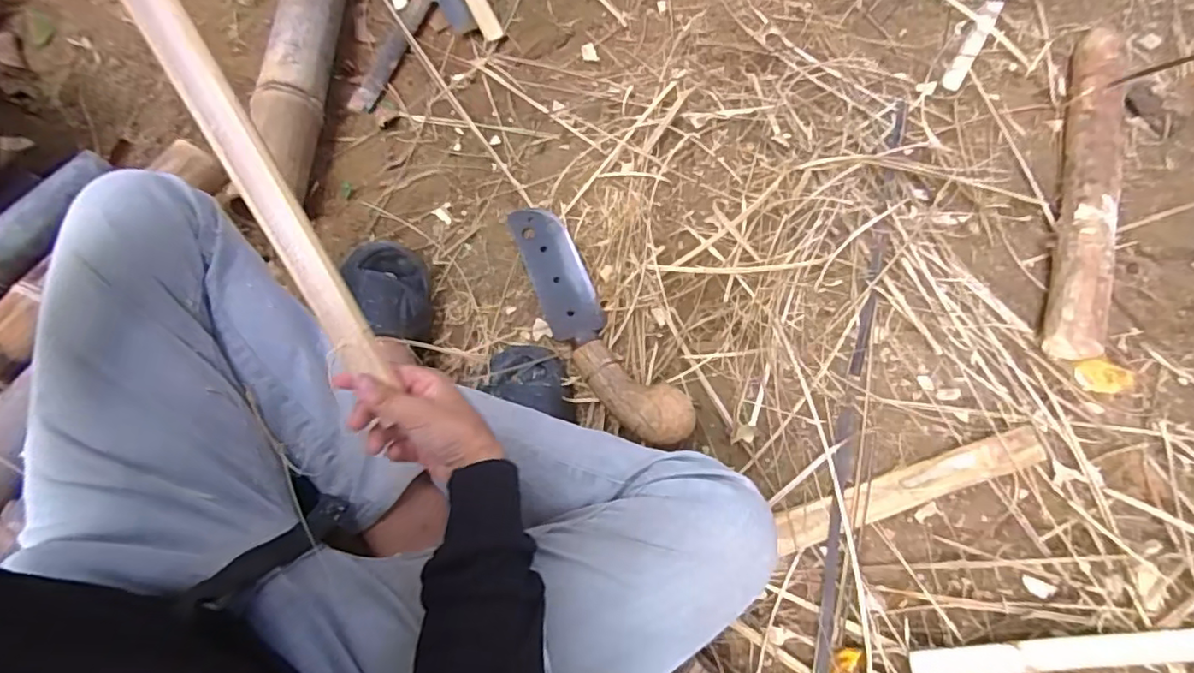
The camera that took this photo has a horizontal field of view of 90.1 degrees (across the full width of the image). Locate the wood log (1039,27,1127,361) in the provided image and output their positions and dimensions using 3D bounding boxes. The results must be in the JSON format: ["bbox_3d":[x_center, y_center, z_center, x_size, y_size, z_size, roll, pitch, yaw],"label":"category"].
[{"bbox_3d":[0.658,-0.225,0.796,0.066,0.062,0.574,21,69,8],"label":"wood log"}]

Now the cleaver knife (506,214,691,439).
[{"bbox_3d":[-0.015,-0.030,0.731,0.089,0.057,0.382,-29,71,-12],"label":"cleaver knife"}]

